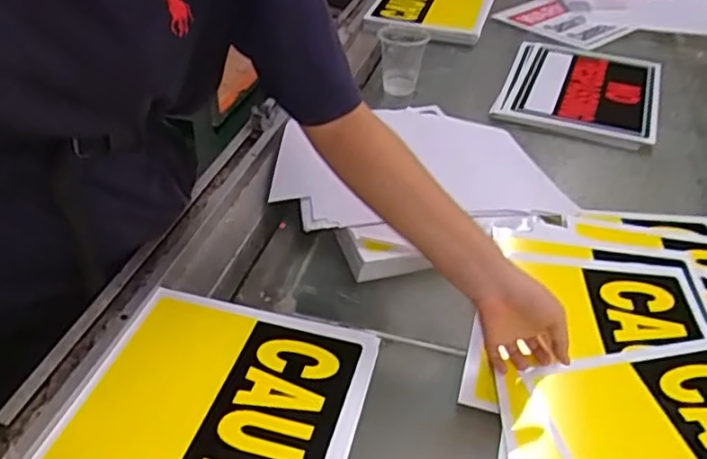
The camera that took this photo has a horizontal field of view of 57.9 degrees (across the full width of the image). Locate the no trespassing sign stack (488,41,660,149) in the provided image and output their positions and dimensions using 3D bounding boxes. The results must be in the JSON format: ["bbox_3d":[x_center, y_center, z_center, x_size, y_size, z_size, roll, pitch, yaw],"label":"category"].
[{"bbox_3d":[0.444,-0.279,1.244,0.283,0.034,0.395,14,39,14],"label":"no trespassing sign stack"}]

